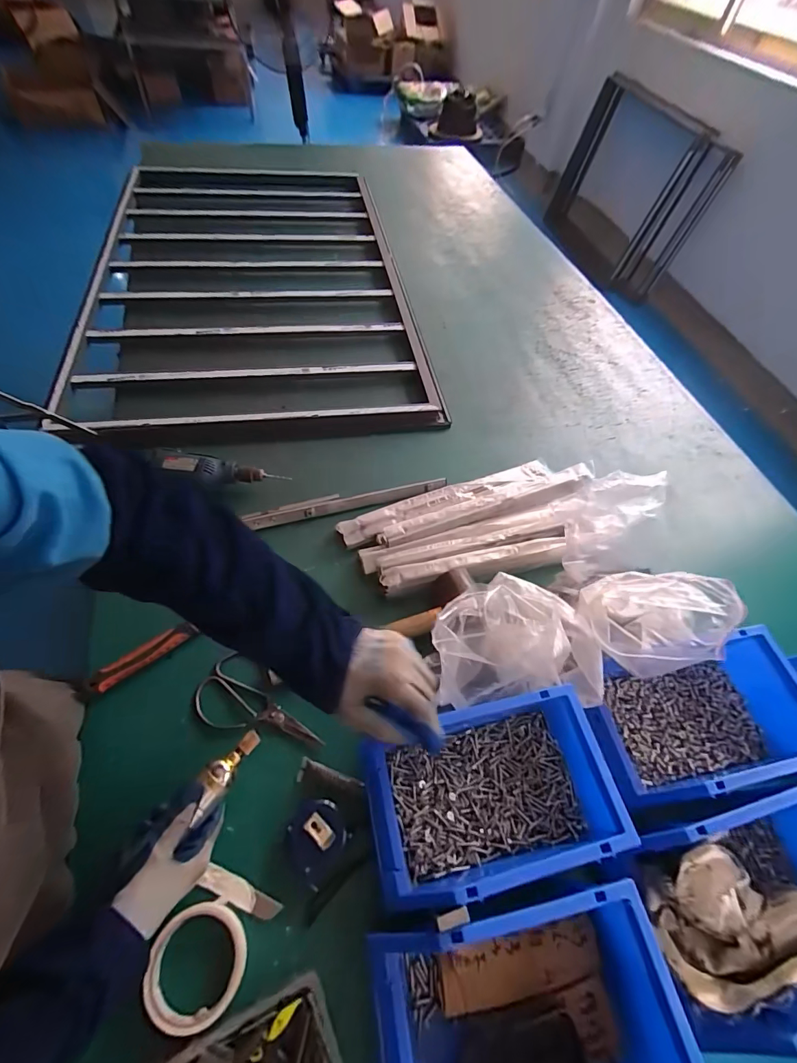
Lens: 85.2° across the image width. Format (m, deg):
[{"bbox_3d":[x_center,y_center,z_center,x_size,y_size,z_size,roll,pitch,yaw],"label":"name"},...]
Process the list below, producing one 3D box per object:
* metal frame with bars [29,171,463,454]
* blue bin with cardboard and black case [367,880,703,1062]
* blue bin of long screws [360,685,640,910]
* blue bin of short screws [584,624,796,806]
[{"bbox_3d":[-0.367,-0.659,1.099,0.734,0.050,1.151,-7,58,-10],"label":"metal frame with bars"},{"bbox_3d":[0.108,0.425,0.385,0.247,0.115,0.155,-7,58,-10],"label":"blue bin with cardboard and black case"},{"bbox_3d":[0.093,0.285,0.473,0.253,0.087,0.163,-10,58,-12],"label":"blue bin of long screws"},{"bbox_3d":[0.374,0.229,0.540,0.252,0.098,0.153,-5,58,-9],"label":"blue bin of short screws"}]

